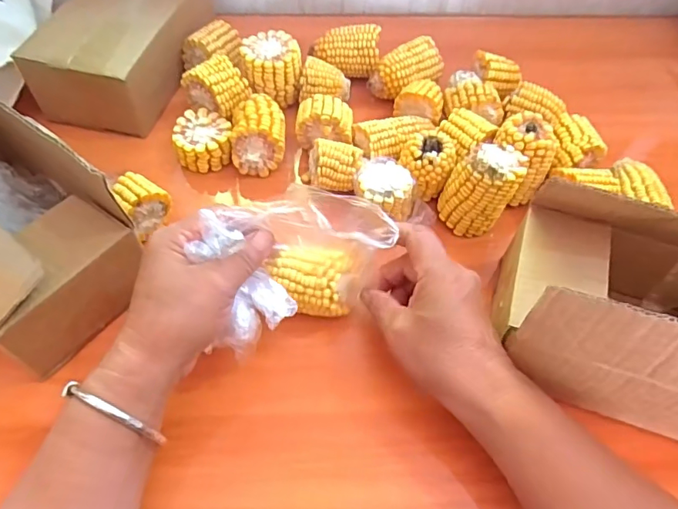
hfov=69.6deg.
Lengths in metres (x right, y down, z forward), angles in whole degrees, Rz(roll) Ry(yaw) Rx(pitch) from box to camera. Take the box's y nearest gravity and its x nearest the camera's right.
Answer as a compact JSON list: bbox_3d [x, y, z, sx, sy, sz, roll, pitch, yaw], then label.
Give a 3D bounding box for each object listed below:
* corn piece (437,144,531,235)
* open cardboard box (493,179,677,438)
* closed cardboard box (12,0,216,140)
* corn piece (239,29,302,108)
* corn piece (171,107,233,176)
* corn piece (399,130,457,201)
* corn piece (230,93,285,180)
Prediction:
[{"bbox_3d":[0.121,-0.057,0.414,0.054,0.069,0.054,1,57,-1],"label":"corn piece"},{"bbox_3d":[0.227,0.041,0.315,0.214,0.106,0.116,15,58,8],"label":"open cardboard box"},{"bbox_3d":[-0.222,-0.233,0.517,0.122,0.070,0.217,13,58,7],"label":"closed cardboard box"},{"bbox_3d":[-0.067,-0.188,0.495,0.057,0.048,0.054,-4,57,-4],"label":"corn piece"},{"bbox_3d":[-0.130,-0.111,0.475,0.052,0.031,0.054,-4,57,-4],"label":"corn piece"},{"bbox_3d":[0.078,-0.081,0.437,0.045,0.047,0.043,13,58,7],"label":"corn piece"},{"bbox_3d":[-0.074,-0.114,0.456,0.050,0.045,0.065,-2,57,-3],"label":"corn piece"}]

